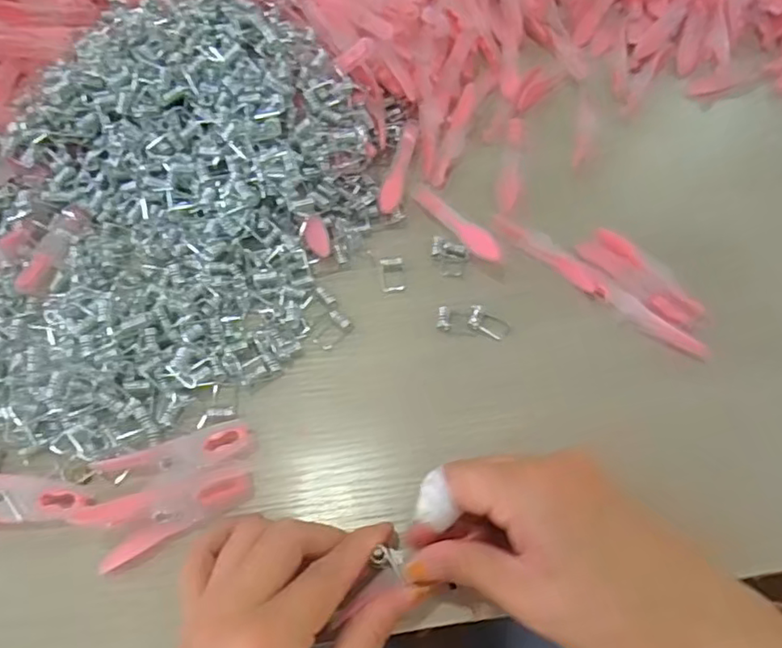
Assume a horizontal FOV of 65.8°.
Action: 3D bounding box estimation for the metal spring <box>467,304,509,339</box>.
[{"bbox_3d":[0.057,-0.001,0.348,0.024,0.008,0.014,22,65,13],"label":"metal spring"}]

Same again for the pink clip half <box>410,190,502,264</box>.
[{"bbox_3d":[0.039,-0.065,0.379,0.016,0.014,0.077,-37,66,-16],"label":"pink clip half"}]

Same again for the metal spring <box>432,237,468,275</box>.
[{"bbox_3d":[0.035,-0.042,0.372,0.023,0.006,0.022,17,64,11],"label":"metal spring"}]

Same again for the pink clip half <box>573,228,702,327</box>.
[{"bbox_3d":[0.147,-0.029,0.354,0.024,0.006,0.075,-36,66,-16],"label":"pink clip half"}]

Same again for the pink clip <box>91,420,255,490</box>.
[{"bbox_3d":[-0.109,0.071,0.311,0.076,0.011,0.026,-18,62,-7],"label":"pink clip"}]

